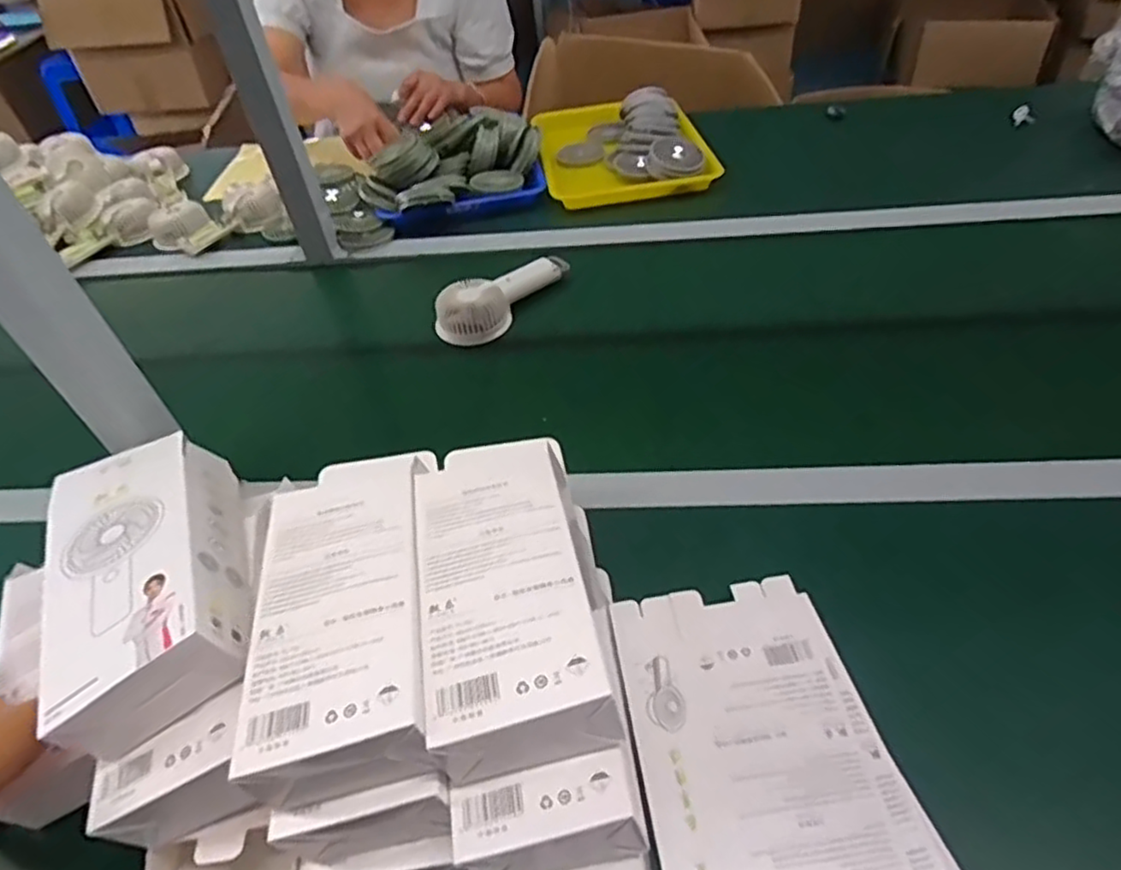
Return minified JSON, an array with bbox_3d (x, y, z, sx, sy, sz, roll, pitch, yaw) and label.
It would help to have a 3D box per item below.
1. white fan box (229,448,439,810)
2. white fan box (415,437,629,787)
[{"bbox_3d":[-0.130,0.099,0.419,0.106,0.048,0.222,-10,40,-3],"label":"white fan box"},{"bbox_3d":[-0.032,0.083,0.409,0.105,0.039,0.216,-11,46,-4],"label":"white fan box"}]

